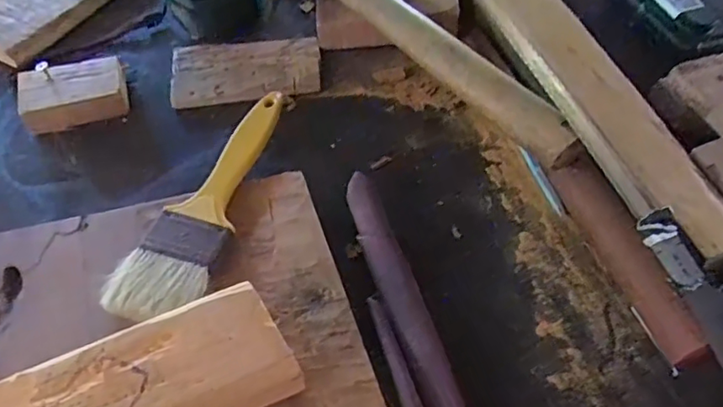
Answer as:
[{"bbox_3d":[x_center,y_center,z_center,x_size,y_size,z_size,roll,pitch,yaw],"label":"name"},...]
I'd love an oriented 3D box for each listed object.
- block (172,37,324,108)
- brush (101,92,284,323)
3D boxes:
[{"bbox_3d":[-0.089,-0.100,0.450,0.112,0.012,0.065,-4,54,-1],"label":"block"},{"bbox_3d":[-0.091,-0.006,0.346,0.049,0.010,0.167,12,55,10],"label":"brush"}]

